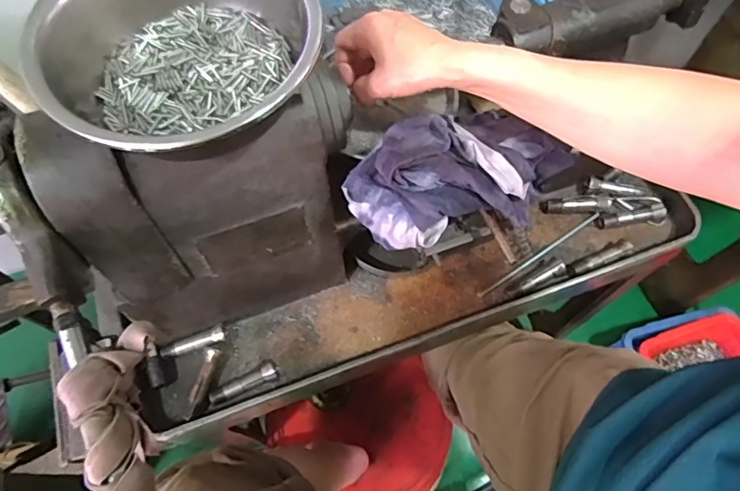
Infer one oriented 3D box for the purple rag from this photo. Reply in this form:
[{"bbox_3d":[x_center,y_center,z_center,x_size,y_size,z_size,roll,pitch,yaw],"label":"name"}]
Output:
[{"bbox_3d":[0.059,-0.056,0.411,0.154,0.060,0.094,-14,67,-5],"label":"purple rag"}]

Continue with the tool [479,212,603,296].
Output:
[{"bbox_3d":[0.209,0.011,0.615,0.191,0.007,0.006,-31,70,-12],"label":"tool"}]

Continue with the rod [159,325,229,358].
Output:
[{"bbox_3d":[-0.196,0.109,0.561,0.073,0.015,0.019,-21,68,-8],"label":"rod"}]

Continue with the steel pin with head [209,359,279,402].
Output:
[{"bbox_3d":[-0.137,0.149,0.550,0.076,0.022,0.022,-20,68,-8],"label":"steel pin with head"}]

